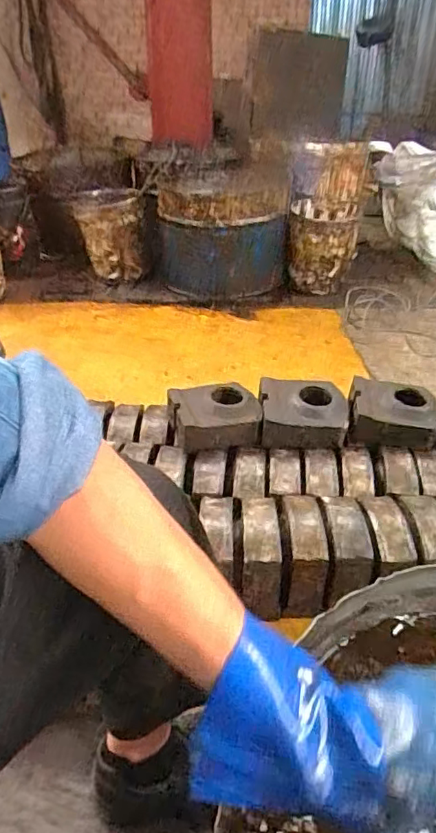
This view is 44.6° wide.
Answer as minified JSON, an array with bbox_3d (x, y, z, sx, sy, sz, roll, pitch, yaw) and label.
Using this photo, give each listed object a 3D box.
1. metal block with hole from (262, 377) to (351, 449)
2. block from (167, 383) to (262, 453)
[{"bbox_3d":[0.187,-0.008,1.179,0.184,0.089,0.161,1,33,2],"label":"metal block with hole"},{"bbox_3d":[-0.006,-0.004,1.176,0.188,0.073,0.155,-6,34,-9],"label":"block"}]

